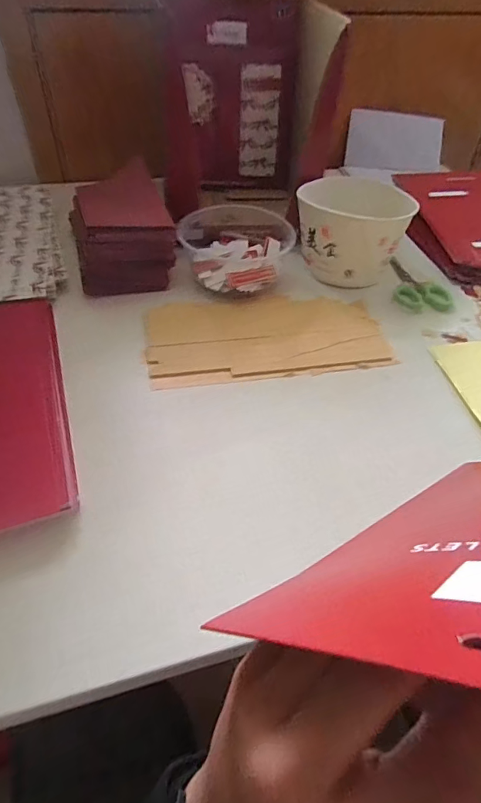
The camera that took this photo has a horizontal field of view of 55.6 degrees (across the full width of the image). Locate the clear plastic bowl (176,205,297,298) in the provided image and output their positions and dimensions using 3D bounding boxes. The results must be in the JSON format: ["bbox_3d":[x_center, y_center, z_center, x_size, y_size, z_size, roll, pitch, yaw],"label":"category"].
[{"bbox_3d":[-0.006,-0.193,0.565,0.133,0.064,0.155,2,46,-1],"label":"clear plastic bowl"}]

